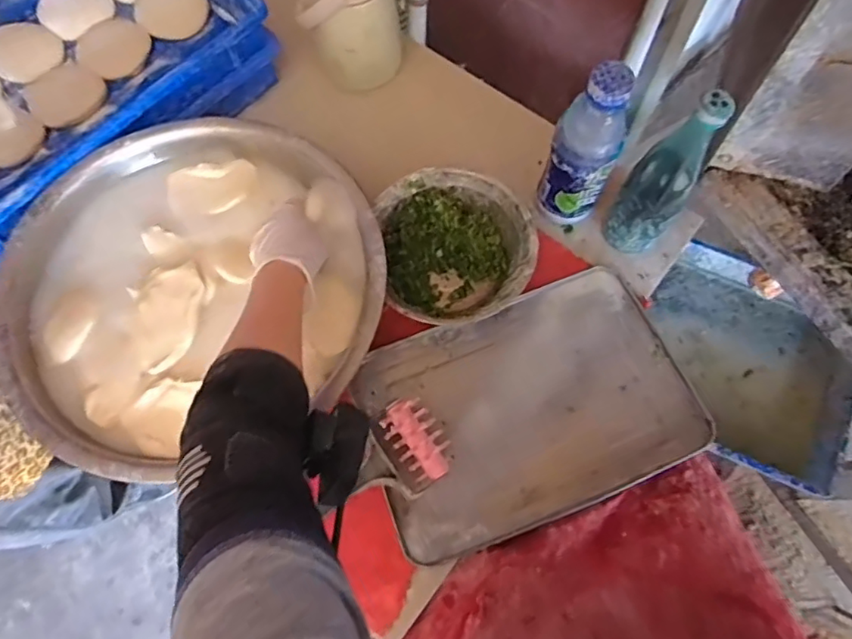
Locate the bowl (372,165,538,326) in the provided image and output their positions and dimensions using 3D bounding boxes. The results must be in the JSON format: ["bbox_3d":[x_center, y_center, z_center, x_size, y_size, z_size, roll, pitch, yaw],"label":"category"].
[{"bbox_3d":[0.035,-0.076,0.648,0.164,0.068,0.186,-10,69,-2],"label":"bowl"}]

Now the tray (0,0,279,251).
[{"bbox_3d":[-0.449,-0.293,0.693,0.321,0.091,0.455,42,76,16],"label":"tray"}]

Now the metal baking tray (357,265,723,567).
[{"bbox_3d":[0.108,0.094,0.609,0.336,0.029,0.228,-22,70,-6],"label":"metal baking tray"}]

